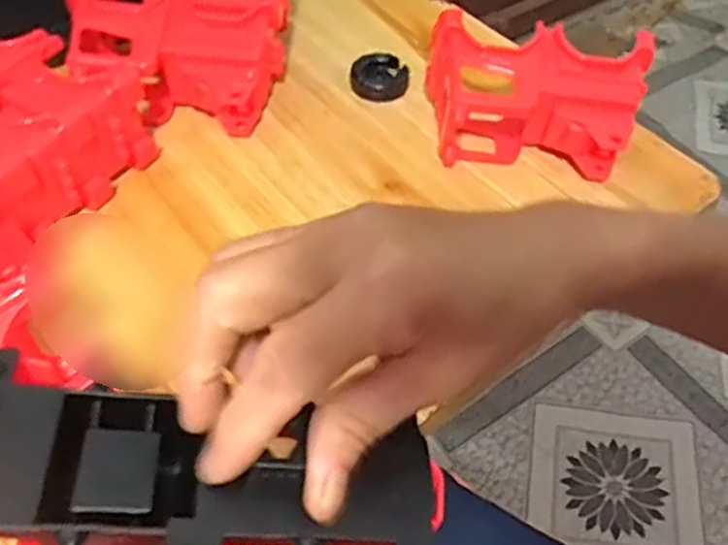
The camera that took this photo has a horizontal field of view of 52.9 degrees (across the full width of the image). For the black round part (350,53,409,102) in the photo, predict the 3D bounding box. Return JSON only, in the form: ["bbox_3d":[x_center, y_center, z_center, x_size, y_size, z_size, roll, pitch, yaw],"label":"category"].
[{"bbox_3d":[0.012,-0.158,0.587,0.045,0.016,0.043,1,50,-1],"label":"black round part"}]

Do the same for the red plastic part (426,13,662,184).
[{"bbox_3d":[0.118,-0.121,0.521,0.148,0.085,0.076,8,50,5],"label":"red plastic part"}]

